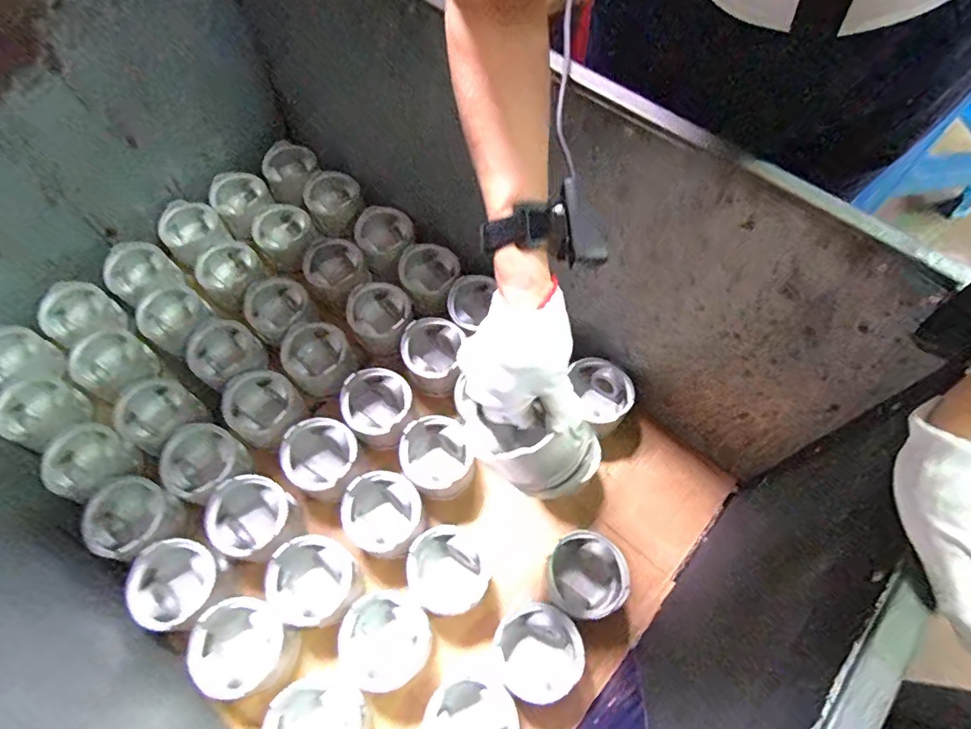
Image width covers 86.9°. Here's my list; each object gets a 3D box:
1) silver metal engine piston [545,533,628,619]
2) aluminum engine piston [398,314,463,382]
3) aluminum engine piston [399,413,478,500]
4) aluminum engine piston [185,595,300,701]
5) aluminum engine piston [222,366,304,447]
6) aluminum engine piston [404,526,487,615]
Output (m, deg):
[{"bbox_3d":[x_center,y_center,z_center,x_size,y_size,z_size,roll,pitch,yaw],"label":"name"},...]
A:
[{"bbox_3d":[0.133,0.287,0.696,0.098,0.102,0.100,-1,63,2],"label":"silver metal engine piston"},{"bbox_3d":[-0.085,-0.020,0.823,0.091,0.071,0.097,-1,63,2],"label":"aluminum engine piston"},{"bbox_3d":[-0.068,0.139,0.762,0.103,0.091,0.103,-1,63,2],"label":"aluminum engine piston"},{"bbox_3d":[-0.301,0.358,0.649,0.105,0.098,0.099,-1,63,2],"label":"aluminum engine piston"},{"bbox_3d":[-0.340,0.069,0.794,0.106,0.097,0.104,30,68,16],"label":"aluminum engine piston"},{"bbox_3d":[-0.049,0.279,0.695,0.103,0.081,0.105,-28,65,-11],"label":"aluminum engine piston"}]

